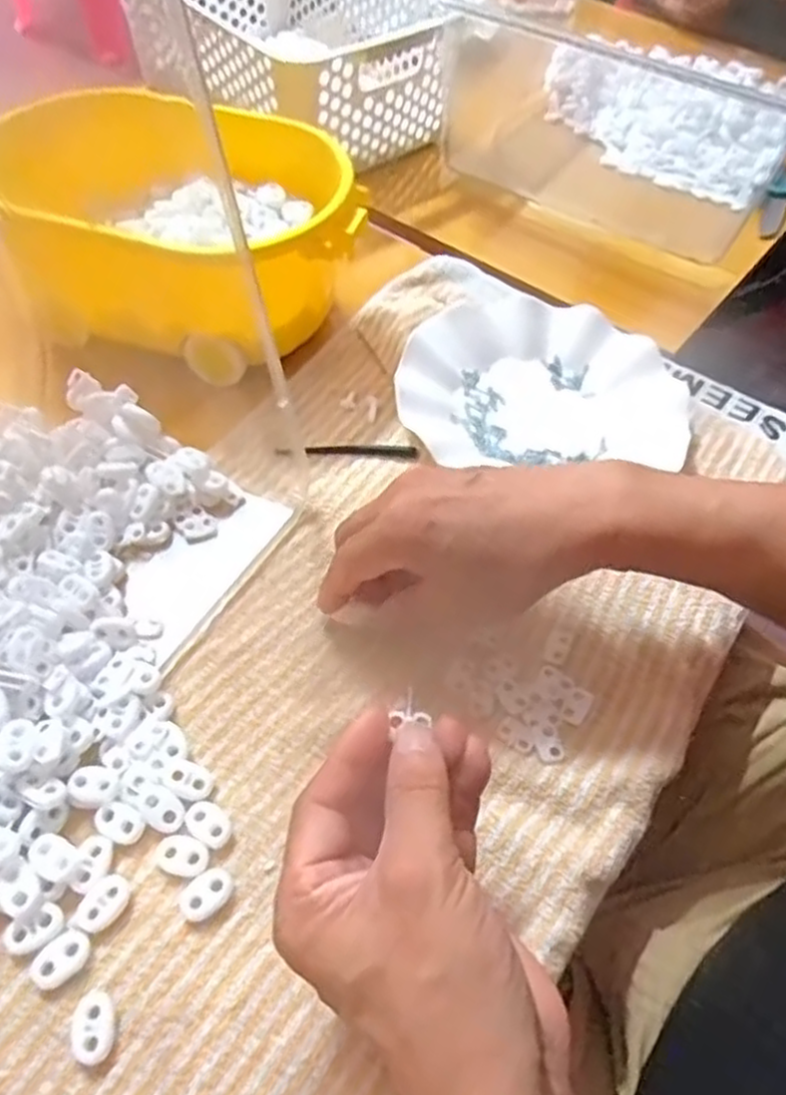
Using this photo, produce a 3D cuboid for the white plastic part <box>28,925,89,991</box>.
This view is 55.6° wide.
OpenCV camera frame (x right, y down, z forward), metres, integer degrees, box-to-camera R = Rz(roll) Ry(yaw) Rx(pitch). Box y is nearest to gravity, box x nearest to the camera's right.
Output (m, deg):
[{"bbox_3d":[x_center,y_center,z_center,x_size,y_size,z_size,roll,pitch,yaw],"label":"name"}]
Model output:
[{"bbox_3d":[-0.132,0.163,0.296,0.017,0.004,0.023,31,57,18],"label":"white plastic part"}]

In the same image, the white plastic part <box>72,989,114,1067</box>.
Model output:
[{"bbox_3d":[-0.113,0.181,0.282,0.014,0.004,0.024,-10,55,-11],"label":"white plastic part"}]

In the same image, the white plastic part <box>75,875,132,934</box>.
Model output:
[{"bbox_3d":[-0.119,0.147,0.308,0.015,0.004,0.023,30,57,17],"label":"white plastic part"}]

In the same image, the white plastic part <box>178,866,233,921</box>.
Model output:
[{"bbox_3d":[-0.078,0.144,0.311,0.022,0.004,0.016,-36,63,-26],"label":"white plastic part"}]

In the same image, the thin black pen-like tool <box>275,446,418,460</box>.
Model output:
[{"bbox_3d":[-0.028,-0.059,0.462,0.085,0.007,0.008,-1,54,-5],"label":"thin black pen-like tool"}]

